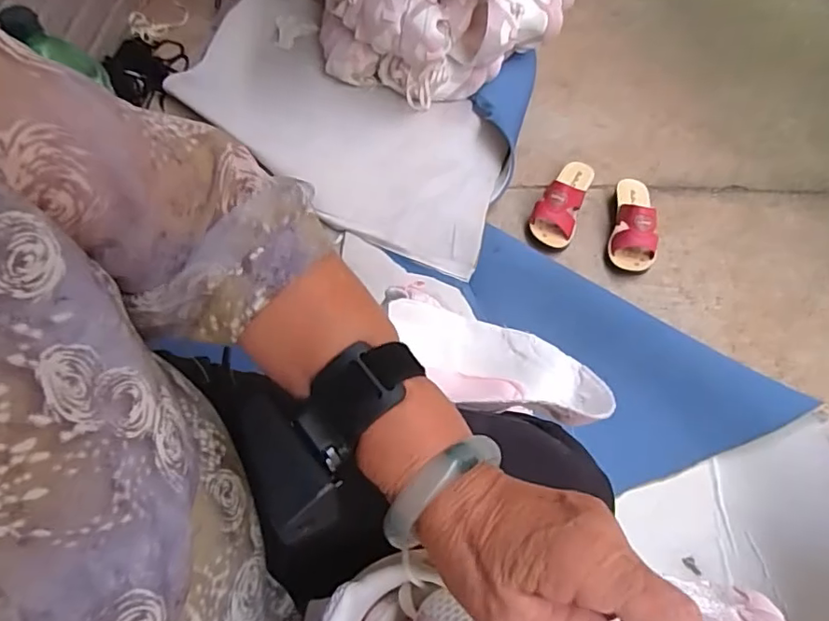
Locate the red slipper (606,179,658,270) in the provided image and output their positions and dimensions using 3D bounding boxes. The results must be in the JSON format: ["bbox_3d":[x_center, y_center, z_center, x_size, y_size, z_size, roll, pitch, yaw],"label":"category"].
[{"bbox_3d":[0.419,-0.173,1.046,0.082,0.081,0.209,12,57,4],"label":"red slipper"}]

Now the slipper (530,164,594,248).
[{"bbox_3d":[0.289,-0.221,1.071,0.083,0.077,0.206,22,59,10],"label":"slipper"}]

